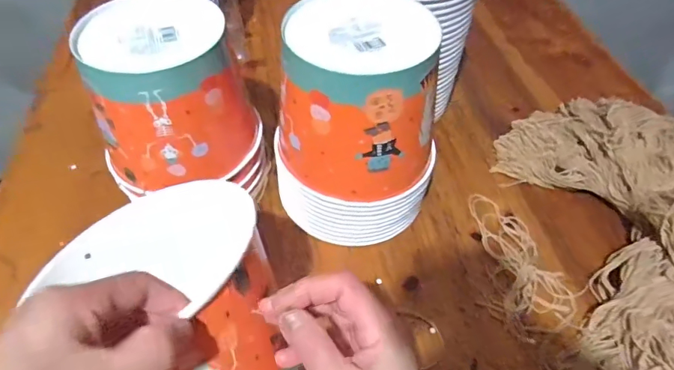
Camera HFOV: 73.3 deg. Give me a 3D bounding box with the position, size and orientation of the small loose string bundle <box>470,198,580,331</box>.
[{"bbox_3d":[0.193,0.073,0.469,0.070,0.005,0.156,-2,50,-5],"label":"small loose string bundle"}]

